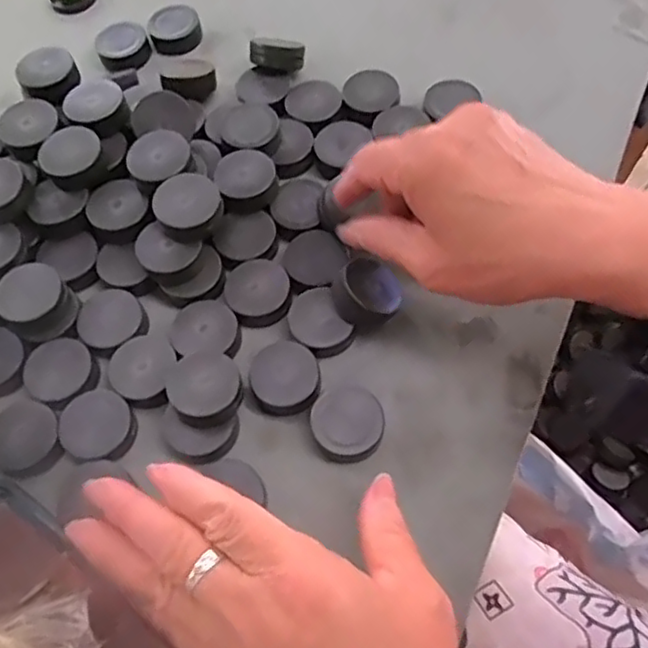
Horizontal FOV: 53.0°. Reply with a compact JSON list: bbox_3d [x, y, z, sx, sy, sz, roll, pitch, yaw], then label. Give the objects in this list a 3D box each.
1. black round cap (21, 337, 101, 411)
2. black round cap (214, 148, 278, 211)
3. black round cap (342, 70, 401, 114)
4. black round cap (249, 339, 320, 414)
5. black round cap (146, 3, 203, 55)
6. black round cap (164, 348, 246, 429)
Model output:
[{"bbox_3d":[-0.128,0.023,0.316,0.032,0.008,0.031,-2,64,3],"label":"black round cap"},{"bbox_3d":[-0.041,-0.077,0.350,0.032,0.016,0.030,-2,64,3],"label":"black round cap"},{"bbox_3d":[0.028,-0.136,0.380,0.032,0.006,0.029,-37,67,-14],"label":"black round cap"},{"bbox_3d":[-0.018,0.024,0.306,0.031,0.012,0.034,-2,64,3],"label":"black round cap"},{"bbox_3d":[-0.097,-0.191,0.423,0.033,0.012,0.040,-22,64,-7],"label":"black round cap"},{"bbox_3d":[-0.054,0.029,0.300,0.035,0.013,0.036,1,58,-2],"label":"black round cap"}]

